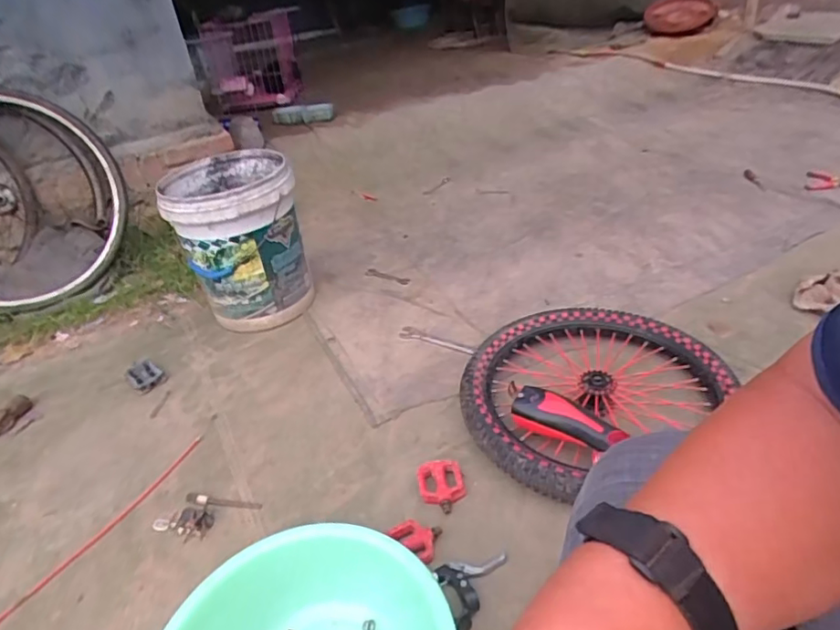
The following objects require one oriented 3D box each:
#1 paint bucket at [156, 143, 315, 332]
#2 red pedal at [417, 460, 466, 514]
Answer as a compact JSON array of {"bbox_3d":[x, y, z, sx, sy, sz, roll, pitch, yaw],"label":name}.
[{"bbox_3d":[-0.456,-0.181,1.482,0.289,0.392,0.309,-13,33,-12],"label":"paint bucket"},{"bbox_3d":[0.039,0.295,0.988,0.078,0.029,0.103,-13,33,-13],"label":"red pedal"}]

